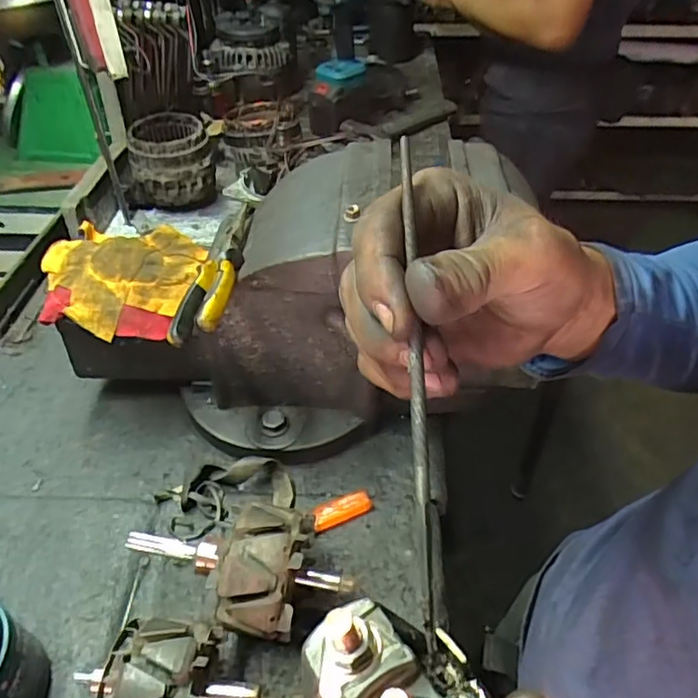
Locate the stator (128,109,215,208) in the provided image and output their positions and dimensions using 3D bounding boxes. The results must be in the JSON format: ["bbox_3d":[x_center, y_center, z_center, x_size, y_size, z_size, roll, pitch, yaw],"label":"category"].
[{"bbox_3d":[-0.290,-0.302,0.928,0.128,0.110,0.130,-17,46,-17],"label":"stator"}]

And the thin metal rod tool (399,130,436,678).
[{"bbox_3d":[0.023,0.005,0.195,0.005,0.004,0.180,-1,73,-1],"label":"thin metal rod tool"}]

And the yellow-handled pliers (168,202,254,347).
[{"bbox_3d":[-0.118,-0.079,0.536,0.046,0.033,0.184,5,44,6],"label":"yellow-handled pliers"}]

